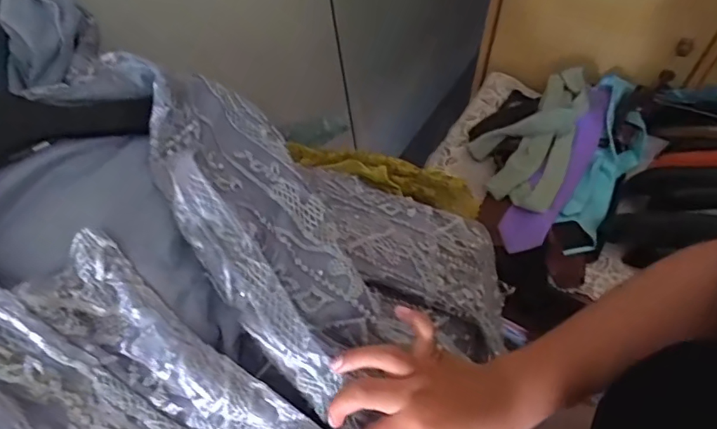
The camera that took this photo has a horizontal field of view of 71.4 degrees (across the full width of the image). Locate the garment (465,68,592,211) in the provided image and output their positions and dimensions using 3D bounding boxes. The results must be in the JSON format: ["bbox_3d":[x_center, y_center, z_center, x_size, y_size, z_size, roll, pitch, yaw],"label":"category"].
[{"bbox_3d":[0.277,-0.138,0.809,0.150,0.086,0.260,24,59,16],"label":"garment"}]

